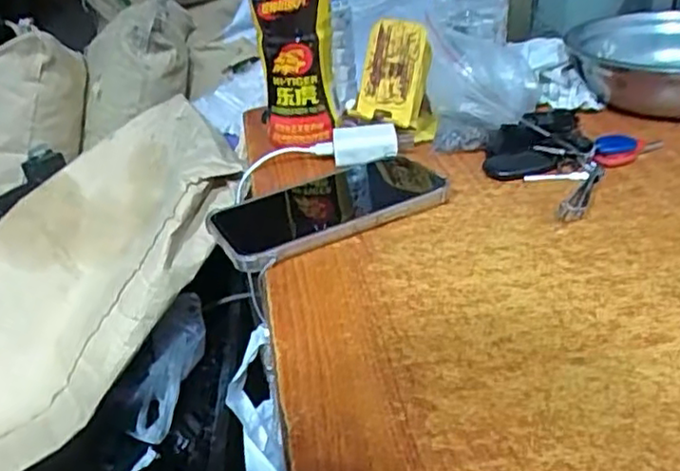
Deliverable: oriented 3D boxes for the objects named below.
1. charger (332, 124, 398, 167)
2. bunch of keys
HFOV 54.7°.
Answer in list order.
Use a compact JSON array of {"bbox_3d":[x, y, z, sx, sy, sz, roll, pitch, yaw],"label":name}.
[{"bbox_3d":[0.021,-0.077,0.554,0.053,0.018,0.053,-3,29,7],"label":"charger"},{"bbox_3d":[0.170,-0.064,0.509,0.140,0.029,0.112,-26,34,-31],"label":"bunch of keys"}]

